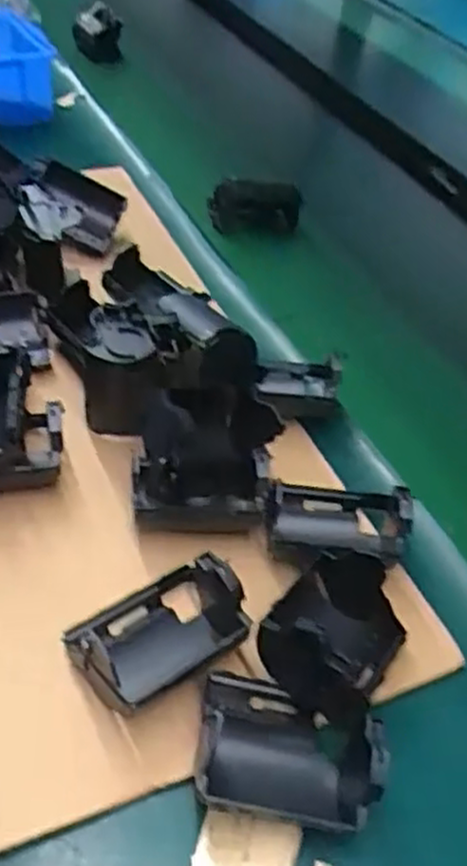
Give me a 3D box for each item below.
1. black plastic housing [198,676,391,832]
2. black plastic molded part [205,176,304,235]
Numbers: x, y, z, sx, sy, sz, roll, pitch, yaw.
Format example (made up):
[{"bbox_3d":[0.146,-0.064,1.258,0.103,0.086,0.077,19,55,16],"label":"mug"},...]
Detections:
[{"bbox_3d":[0.022,0.125,0.301,0.070,0.032,0.052,8,46,1],"label":"black plastic housing"},{"bbox_3d":[0.018,-0.198,0.662,0.077,0.050,0.021,6,43,-6],"label":"black plastic molded part"}]

